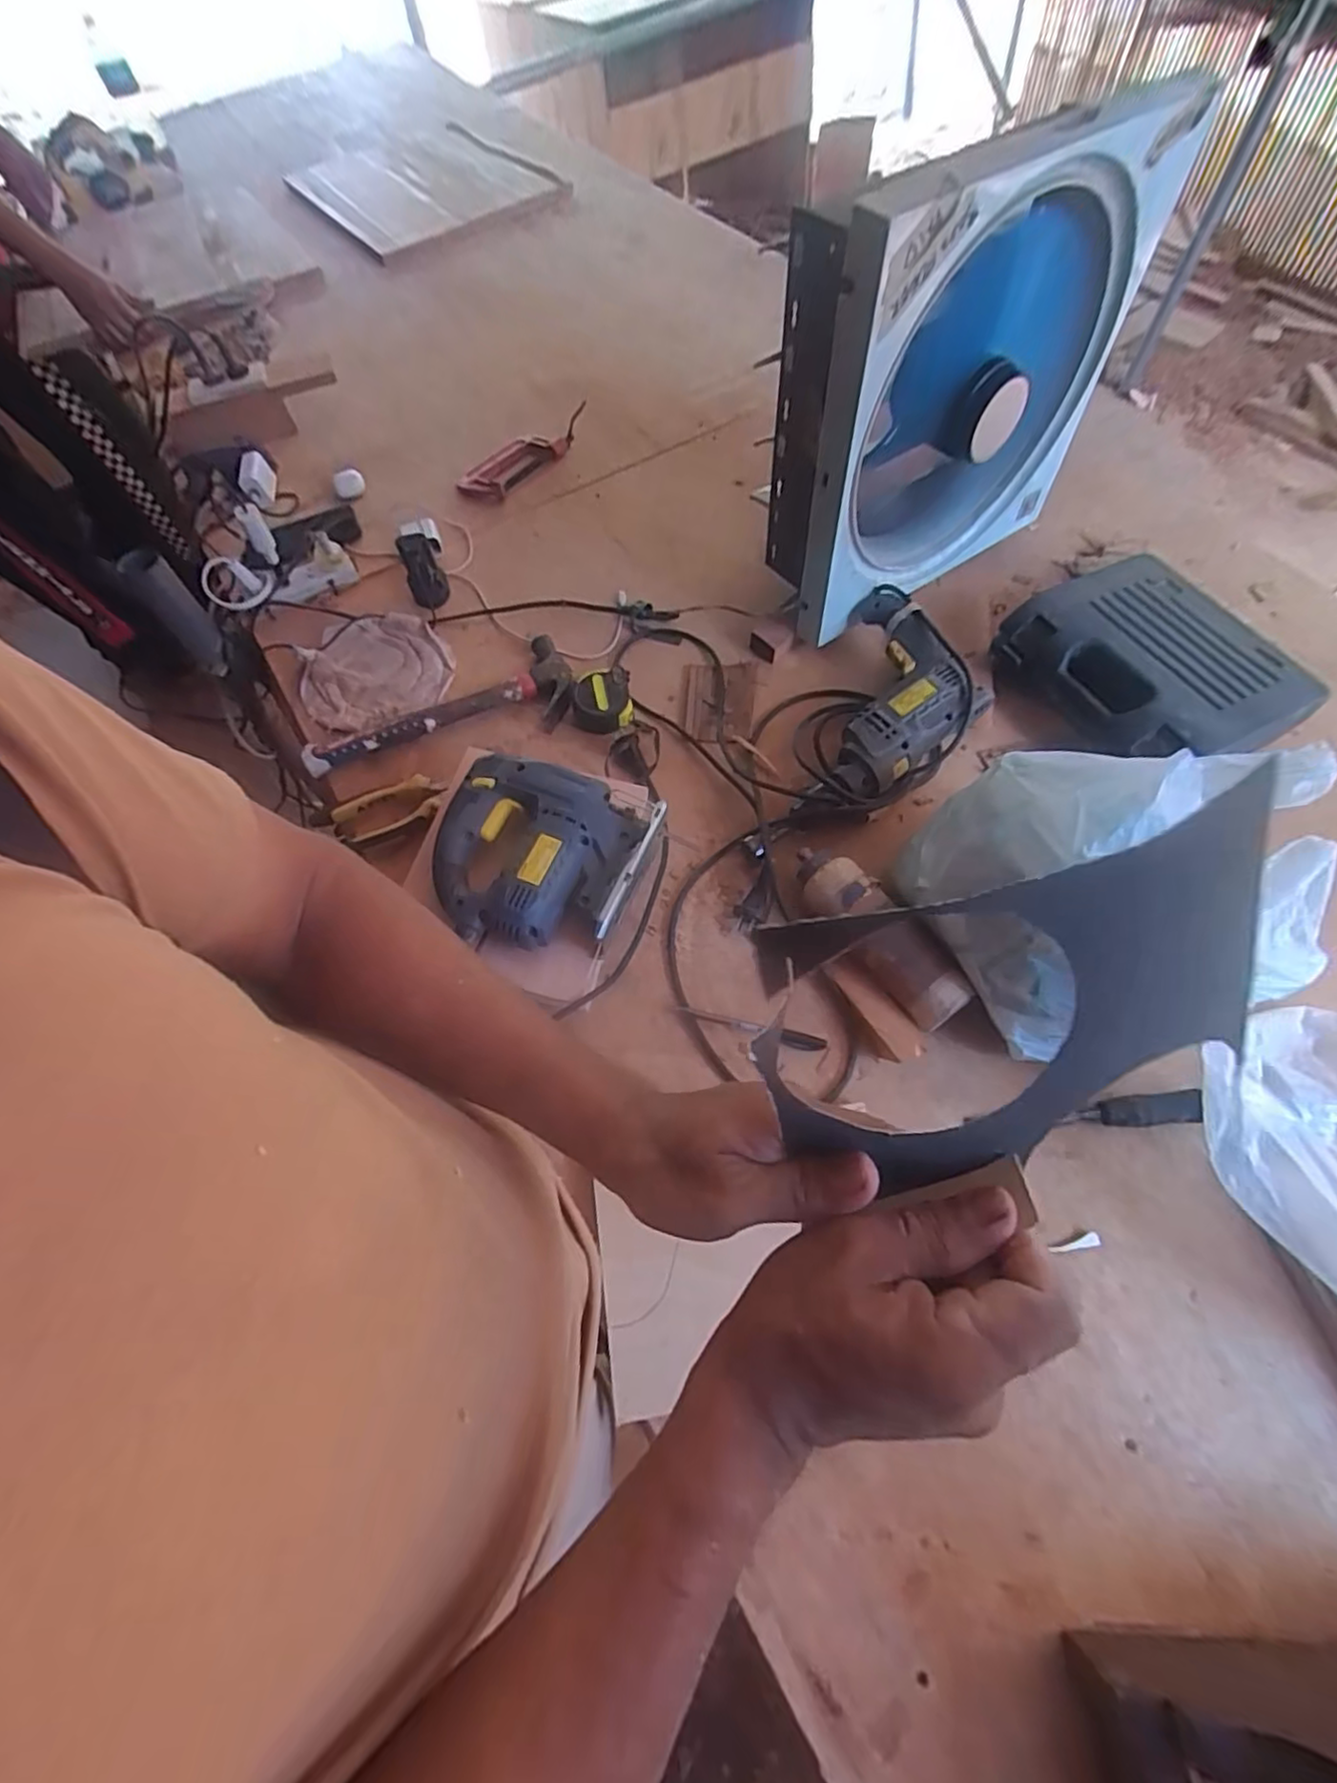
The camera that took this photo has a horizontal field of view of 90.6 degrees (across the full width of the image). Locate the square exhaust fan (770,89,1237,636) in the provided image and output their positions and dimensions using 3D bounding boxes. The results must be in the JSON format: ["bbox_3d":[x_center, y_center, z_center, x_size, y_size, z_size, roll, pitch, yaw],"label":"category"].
[{"bbox_3d":[0.305,-0.541,0.724,0.420,0.406,0.177,-31,65,-9],"label":"square exhaust fan"}]

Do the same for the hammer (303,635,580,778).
[{"bbox_3d":[-0.274,-0.220,0.798,0.319,0.031,0.122,-18,65,-6],"label":"hammer"}]

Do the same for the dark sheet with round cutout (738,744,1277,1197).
[{"bbox_3d":[0.122,0.050,0.236,0.174,0.148,0.018,-17,31,8],"label":"dark sheet with round cutout"}]

